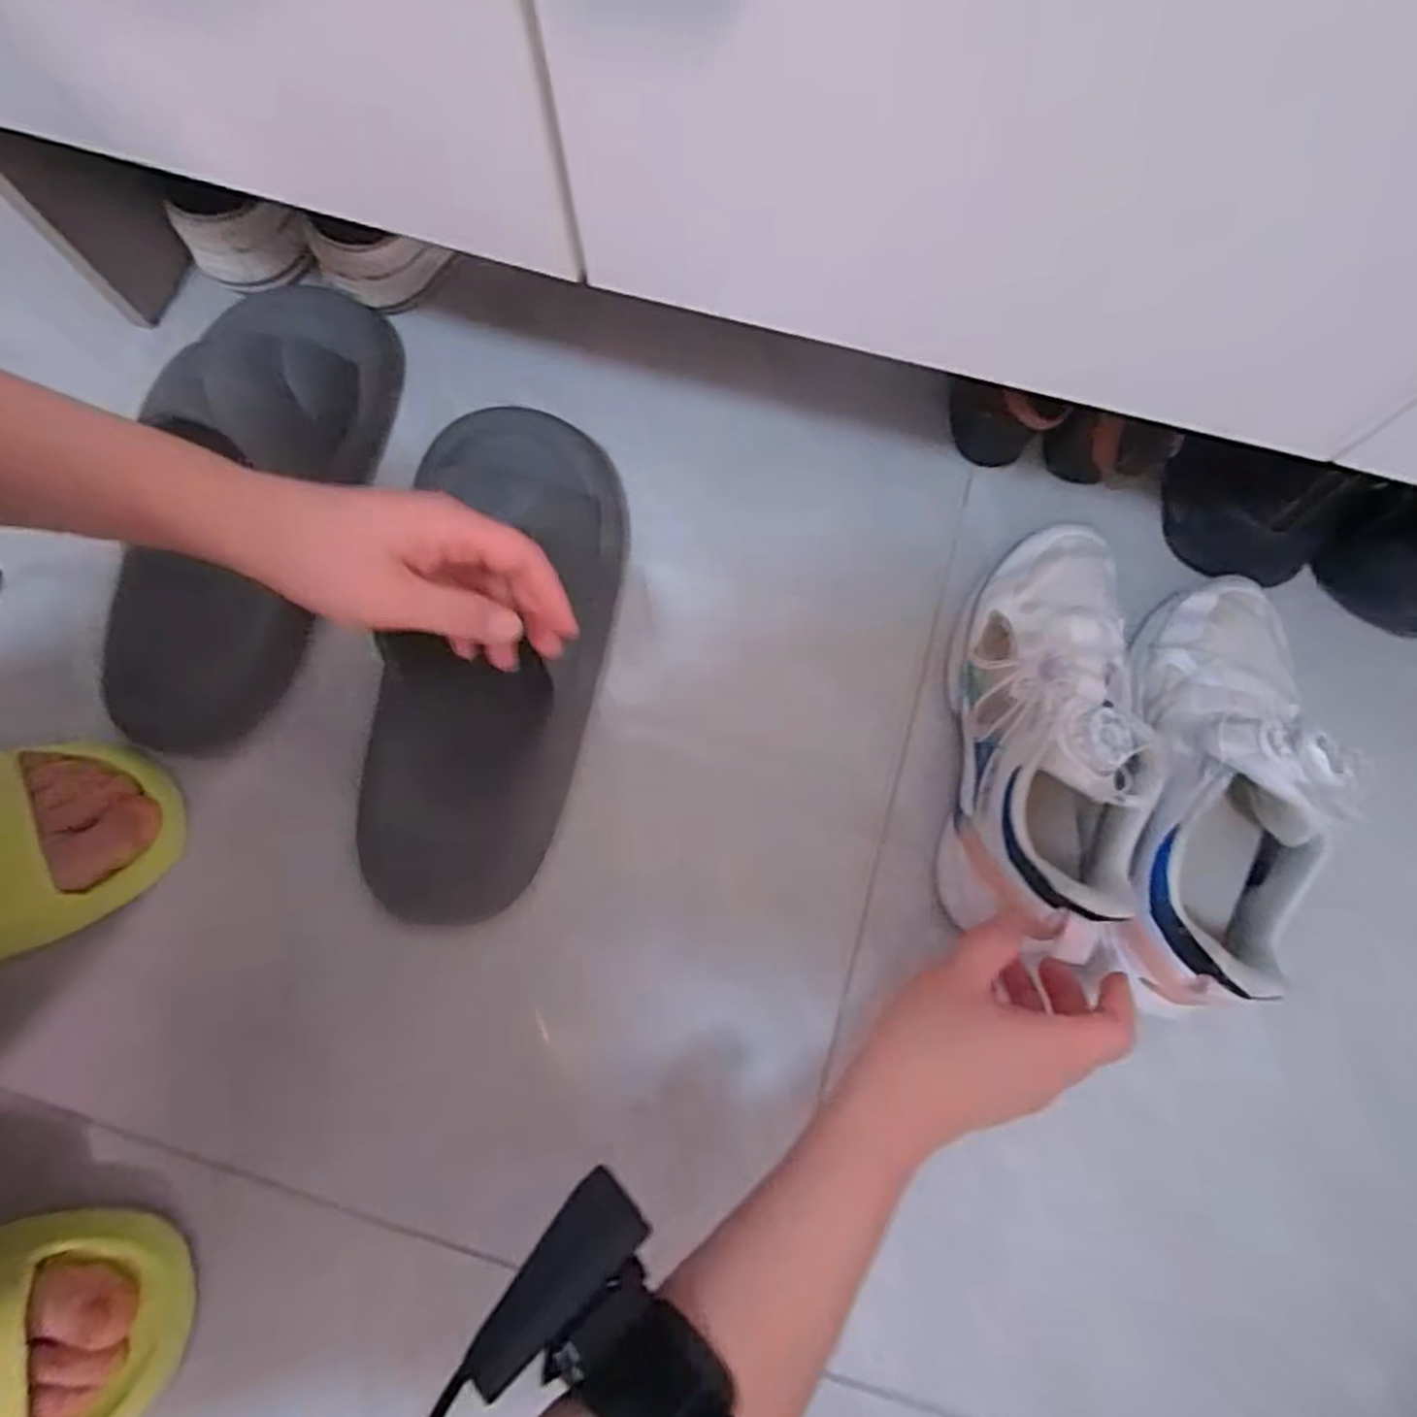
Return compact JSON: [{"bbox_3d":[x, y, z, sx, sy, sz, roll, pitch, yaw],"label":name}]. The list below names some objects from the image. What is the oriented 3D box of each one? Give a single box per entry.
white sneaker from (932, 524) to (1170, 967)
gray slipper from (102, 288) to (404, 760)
[{"bbox_3d":[0.179,0.010,0.403,0.079,0.090,0.228,7,71,4],"label":"white sneaker"},{"bbox_3d":[-0.288,-0.126,0.468,0.108,0.062,0.305,16,77,4],"label":"gray slipper"}]

